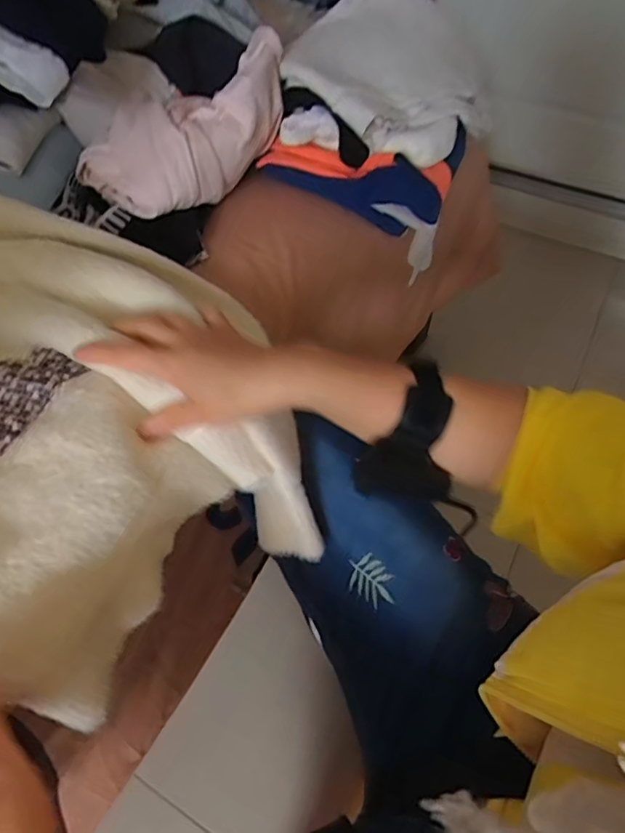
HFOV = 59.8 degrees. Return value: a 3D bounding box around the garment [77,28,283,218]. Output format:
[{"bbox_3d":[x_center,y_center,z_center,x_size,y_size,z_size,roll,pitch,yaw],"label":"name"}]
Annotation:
[{"bbox_3d":[-0.117,-0.288,0.568,0.231,0.091,0.107,-40,59,-9],"label":"garment"}]

